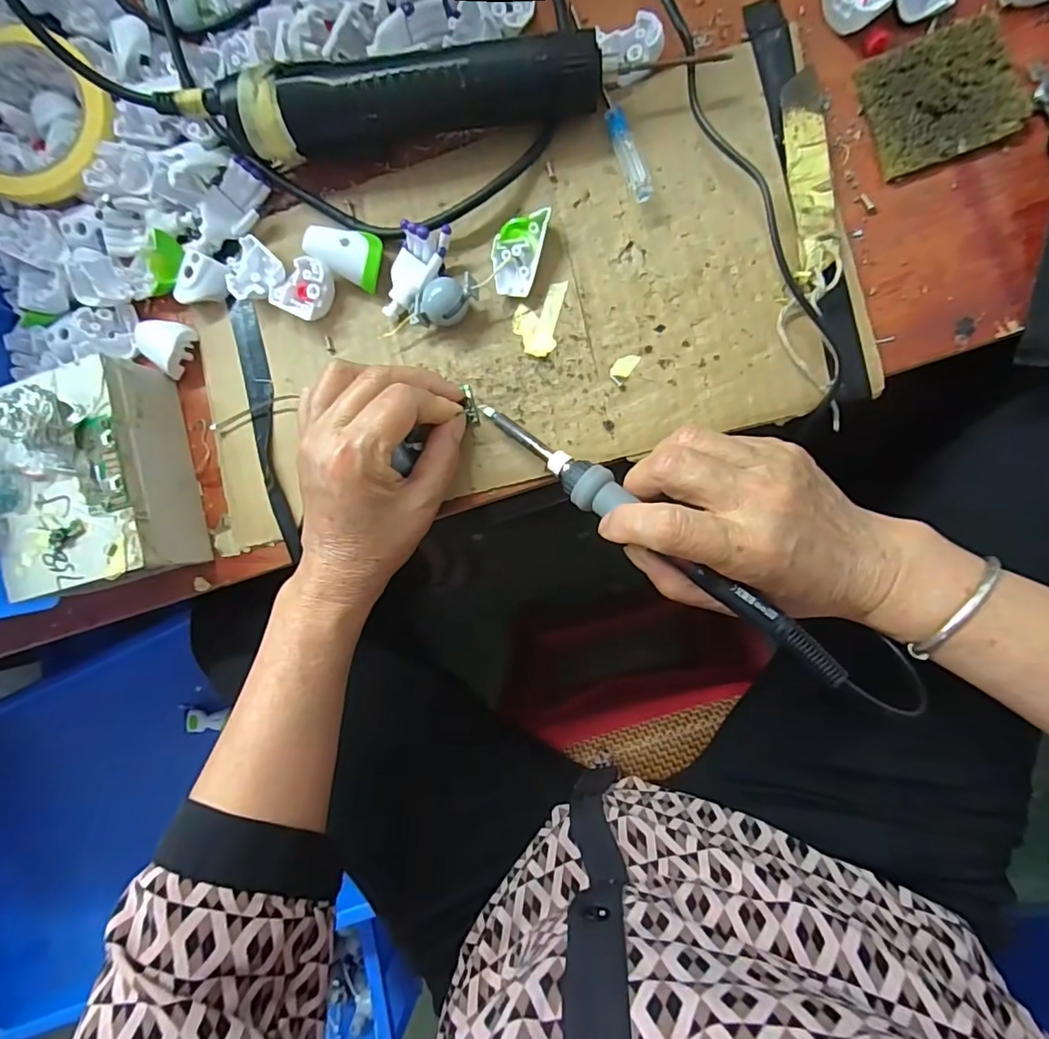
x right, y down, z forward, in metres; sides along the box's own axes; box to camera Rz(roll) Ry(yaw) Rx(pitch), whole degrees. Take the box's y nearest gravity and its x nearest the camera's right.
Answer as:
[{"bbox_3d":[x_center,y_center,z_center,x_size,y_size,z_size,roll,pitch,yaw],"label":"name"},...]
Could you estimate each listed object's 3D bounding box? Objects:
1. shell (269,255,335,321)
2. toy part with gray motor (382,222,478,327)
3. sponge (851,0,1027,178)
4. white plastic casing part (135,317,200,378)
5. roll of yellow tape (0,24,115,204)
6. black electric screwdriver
[{"bbox_3d":[-0.127,-0.133,0.314,0.030,0.015,0.032,0,89,11],"label":"shell"},{"bbox_3d":[-0.050,-0.132,0.297,0.050,0.025,0.049,0,89,11],"label":"toy part with gray motor"},{"bbox_3d":[0.199,-0.203,0.259,0.063,0.004,0.061,-16,86,10],"label":"sponge"},{"bbox_3d":[-0.219,-0.107,0.330,0.028,0.015,0.032,36,95,10],"label":"white plastic casing part"},{"bbox_3d":[-0.296,-0.245,0.323,0.099,0.025,0.094,0,89,11],"label":"roll of yellow tape"},{"bbox_3d":[-0.060,-0.216,0.282,0.194,0.040,0.029,-2,88,11],"label":"black electric screwdriver"}]

